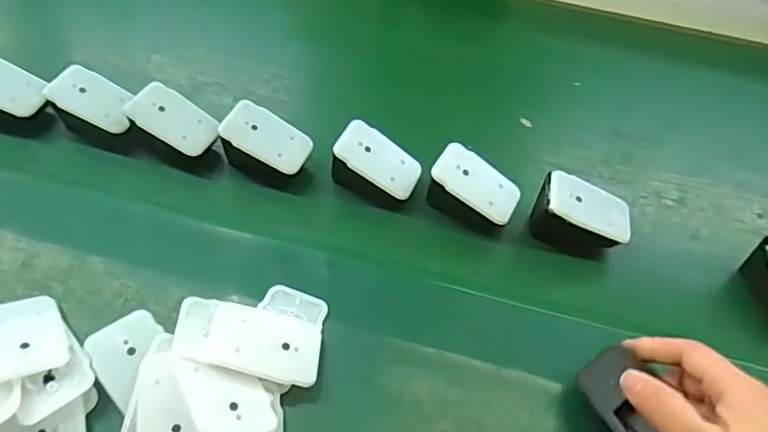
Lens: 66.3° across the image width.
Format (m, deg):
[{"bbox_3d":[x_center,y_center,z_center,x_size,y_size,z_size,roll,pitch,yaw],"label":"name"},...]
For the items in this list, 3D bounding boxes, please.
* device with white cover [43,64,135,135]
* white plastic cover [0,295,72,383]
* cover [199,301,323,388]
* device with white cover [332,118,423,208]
[{"bbox_3d":[-0.236,-0.096,0.479,0.064,0.012,0.040,29,74,-18],"label":"device with white cover"},{"bbox_3d":[-0.225,0.073,0.367,0.044,0.007,0.063,-13,43,-29],"label":"white plastic cover"},{"bbox_3d":[-0.073,0.078,0.364,0.070,0.005,0.043,20,49,-17],"label":"cover"},{"bbox_3d":[-0.006,-0.038,0.472,0.066,0.046,0.045,26,55,15],"label":"device with white cover"}]

